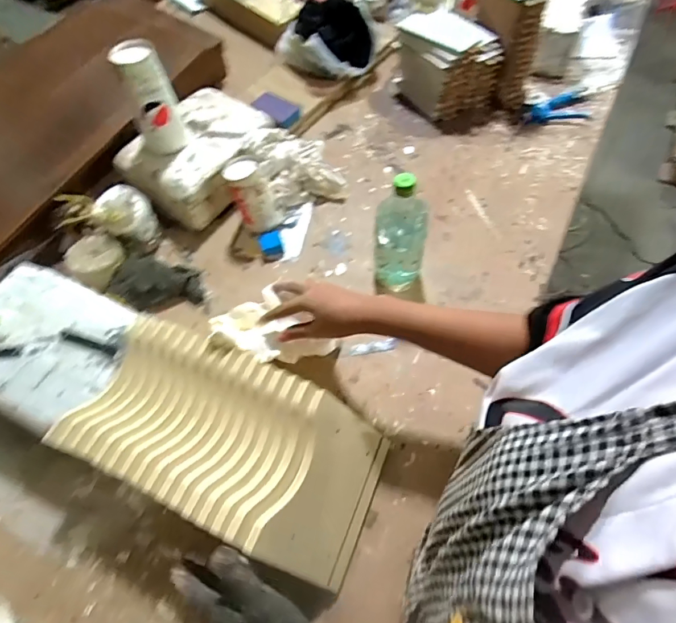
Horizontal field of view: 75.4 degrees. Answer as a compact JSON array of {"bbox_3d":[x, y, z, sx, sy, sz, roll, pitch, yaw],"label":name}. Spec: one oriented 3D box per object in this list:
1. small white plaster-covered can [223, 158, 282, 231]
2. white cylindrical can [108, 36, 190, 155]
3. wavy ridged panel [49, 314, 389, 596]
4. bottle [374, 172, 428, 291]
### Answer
[{"bbox_3d":[-0.159,-0.217,0.814,0.078,0.129,0.073,-29,44,-13],"label":"small white plaster-covered can"},{"bbox_3d":[-0.339,-0.385,0.793,0.086,0.173,0.078,-24,60,-13],"label":"white cylindrical can"},{"bbox_3d":[-0.138,0.163,0.561,0.370,0.101,0.195,18,60,13],"label":"wavy ridged panel"},{"bbox_3d":[0.099,-0.125,0.694,0.077,0.214,0.074,6,58,6],"label":"bottle"}]

